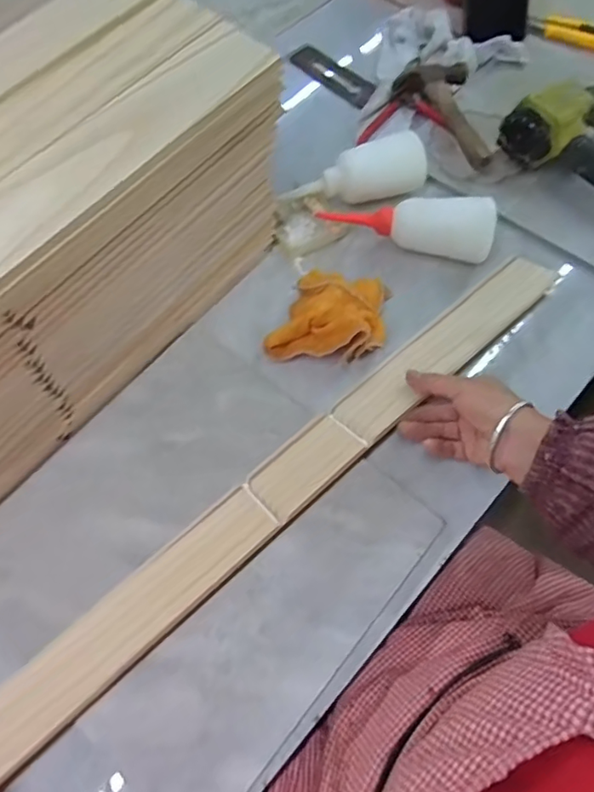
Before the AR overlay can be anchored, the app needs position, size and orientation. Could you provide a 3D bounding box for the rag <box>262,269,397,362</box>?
[{"bbox_3d":[0.032,-0.083,0.525,0.115,0.044,0.101,7,65,4],"label":"rag"}]

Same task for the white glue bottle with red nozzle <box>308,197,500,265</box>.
[{"bbox_3d":[0.115,-0.180,0.557,0.171,0.052,0.060,14,66,7],"label":"white glue bottle with red nozzle"}]

